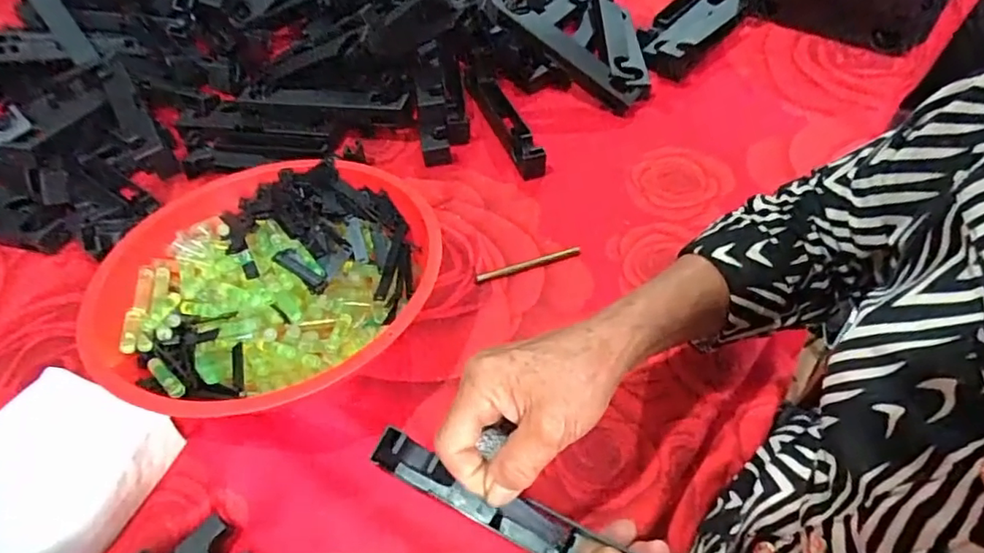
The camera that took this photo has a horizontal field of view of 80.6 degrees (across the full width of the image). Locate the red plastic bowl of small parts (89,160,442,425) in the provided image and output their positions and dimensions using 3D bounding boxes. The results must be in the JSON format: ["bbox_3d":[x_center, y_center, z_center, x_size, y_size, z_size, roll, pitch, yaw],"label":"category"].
[{"bbox_3d":[-0.170,0.010,0.443,0.252,0.077,0.241,-3,48,4],"label":"red plastic bowl of small parts"}]

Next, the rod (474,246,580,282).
[{"bbox_3d":[0.033,-0.011,0.510,0.095,0.004,0.008,-17,49,-9],"label":"rod"}]

